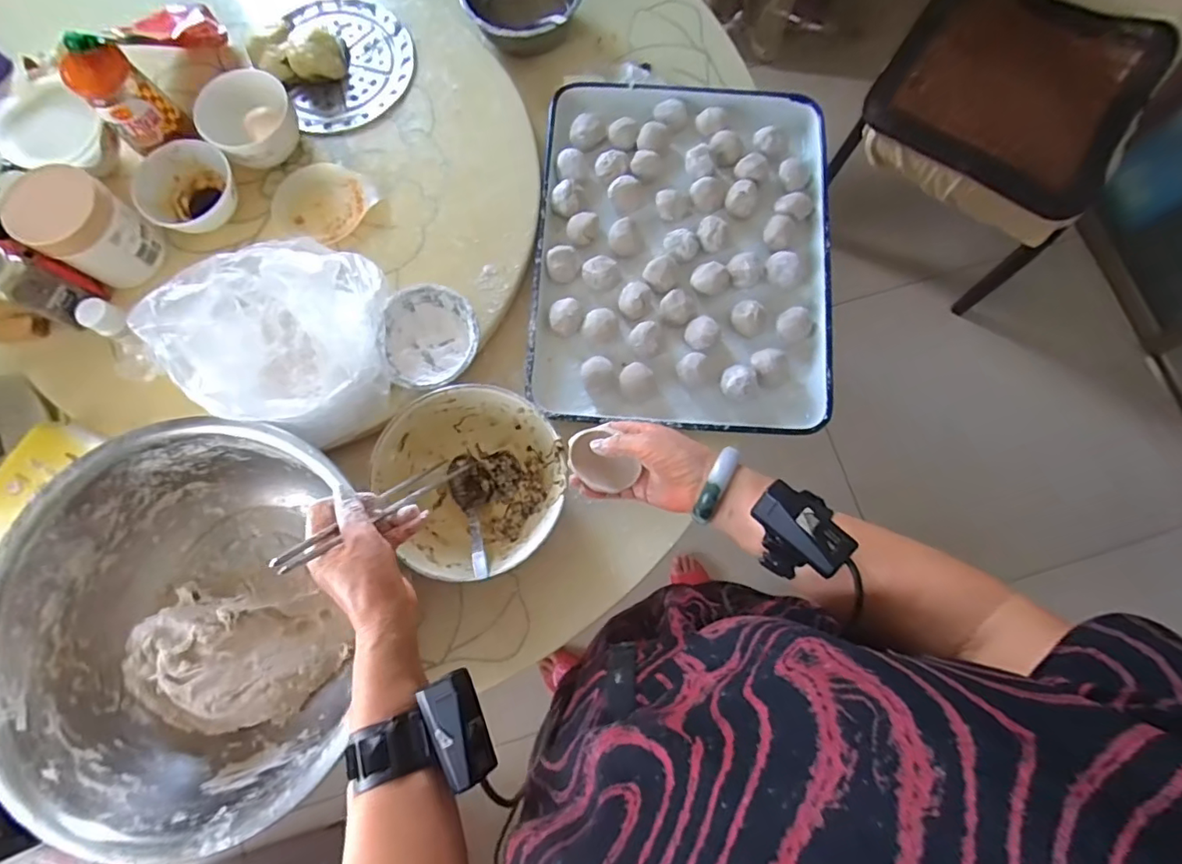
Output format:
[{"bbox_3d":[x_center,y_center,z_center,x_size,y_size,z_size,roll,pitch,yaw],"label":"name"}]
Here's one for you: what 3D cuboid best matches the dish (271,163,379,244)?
[{"bbox_3d":[-0.336,-0.285,0.671,0.104,0.015,0.111,0,78,0],"label":"dish"}]

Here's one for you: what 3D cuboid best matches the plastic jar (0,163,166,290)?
[{"bbox_3d":[-0.575,-0.232,0.621,0.106,0.100,0.093,30,80,6],"label":"plastic jar"}]

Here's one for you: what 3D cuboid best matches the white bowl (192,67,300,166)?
[{"bbox_3d":[-0.418,-0.385,0.669,0.107,0.059,0.106,0,78,0],"label":"white bowl"}]

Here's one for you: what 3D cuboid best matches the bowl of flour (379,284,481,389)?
[{"bbox_3d":[-0.182,-0.107,0.619,0.107,0.040,0.119,-18,78,-4],"label":"bowl of flour"}]

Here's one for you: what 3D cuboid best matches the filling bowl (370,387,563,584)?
[{"bbox_3d":[-0.128,0.057,0.603,0.190,0.085,0.197,-12,78,-2],"label":"filling bowl"}]

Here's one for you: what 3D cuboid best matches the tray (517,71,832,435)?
[{"bbox_3d":[0.113,-0.233,0.688,0.363,0.048,0.461,4,78,1],"label":"tray"}]

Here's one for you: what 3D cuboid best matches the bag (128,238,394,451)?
[{"bbox_3d":[-0.309,-0.095,0.563,0.195,0.146,0.180,11,78,3],"label":"bag"}]

